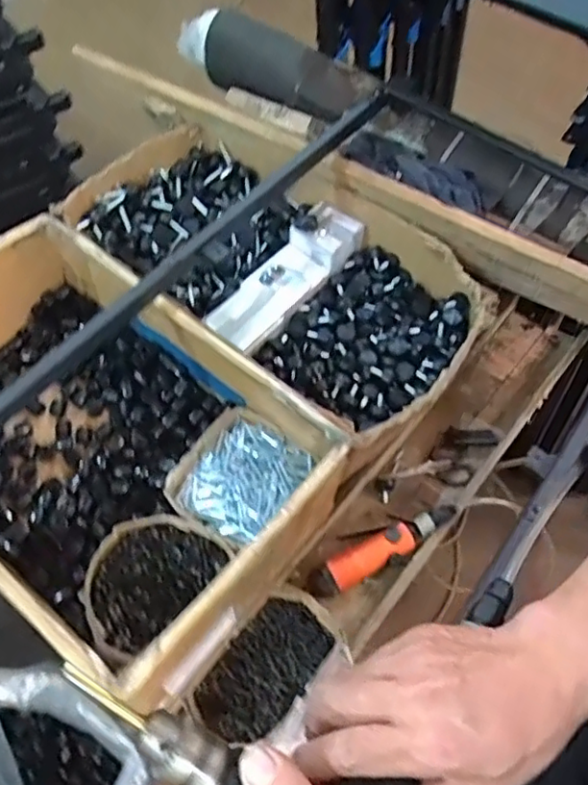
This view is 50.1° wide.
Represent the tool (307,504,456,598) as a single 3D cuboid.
[{"bbox_3d":[0.116,0.197,0.807,0.211,0.037,0.042,-24,63,-16],"label":"tool"}]

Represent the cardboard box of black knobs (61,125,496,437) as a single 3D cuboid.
[{"bbox_3d":[-0.024,-0.190,0.933,0.608,0.093,0.306,36,64,18],"label":"cardboard box of black knobs"}]

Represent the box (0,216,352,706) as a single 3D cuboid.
[{"bbox_3d":[-0.240,0.051,0.755,0.523,0.170,0.336,35,63,17],"label":"box"}]

